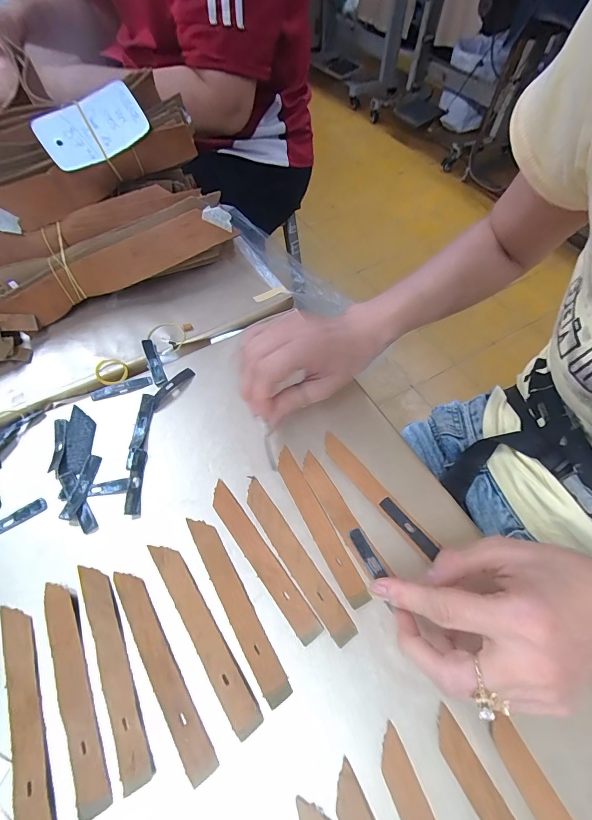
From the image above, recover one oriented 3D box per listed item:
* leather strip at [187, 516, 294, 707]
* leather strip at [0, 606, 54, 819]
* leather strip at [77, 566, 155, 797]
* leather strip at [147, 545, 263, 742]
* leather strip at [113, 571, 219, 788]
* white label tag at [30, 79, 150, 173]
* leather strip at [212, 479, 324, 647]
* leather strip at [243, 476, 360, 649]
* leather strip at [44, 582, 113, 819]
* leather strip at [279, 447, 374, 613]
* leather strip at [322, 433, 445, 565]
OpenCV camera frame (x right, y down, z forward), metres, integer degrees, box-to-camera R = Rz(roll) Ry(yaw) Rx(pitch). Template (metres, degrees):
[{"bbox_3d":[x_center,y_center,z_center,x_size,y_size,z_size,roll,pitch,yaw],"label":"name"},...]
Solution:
[{"bbox_3d":[-0.041,0.127,0.237,0.017,0.004,0.124,-27,63,-17],"label":"leather strip"},{"bbox_3d":[-0.156,0.175,0.203,0.018,0.004,0.123,-24,62,-16],"label":"leather strip"},{"bbox_3d":[-0.113,0.154,0.218,0.017,0.004,0.123,-24,62,-16],"label":"leather strip"},{"bbox_3d":[-0.061,0.140,0.228,0.018,0.004,0.123,-31,64,-19],"label":"leather strip"},{"bbox_3d":[-0.085,0.155,0.217,0.018,0.004,0.122,-30,63,-19],"label":"leather strip"},{"bbox_3d":[-0.209,-0.291,0.364,0.102,0.013,0.056,-36,102,-5],"label":"white label tag"},{"bbox_3d":[-0.026,0.104,0.252,0.016,0.004,0.124,-33,64,-20],"label":"leather strip"},{"bbox_3d":[-0.002,0.103,0.253,0.017,0.004,0.124,-30,64,-19],"label":"leather strip"},{"bbox_3d":[-0.134,0.163,0.211,0.017,0.004,0.122,-25,62,-16],"label":"leather strip"},{"bbox_3d":[0.016,0.083,0.267,0.017,0.004,0.124,-23,62,-15],"label":"leather strip"},{"bbox_3d":[0.062,0.064,0.279,0.018,0.006,0.117,-34,64,-20],"label":"leather strip"}]

